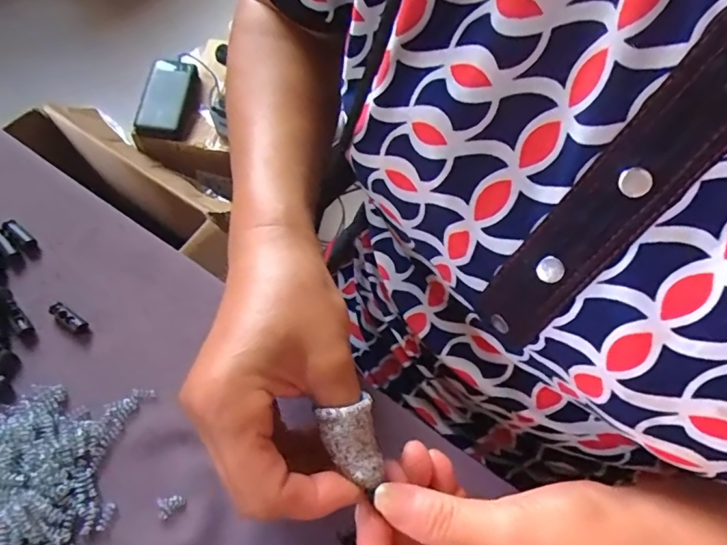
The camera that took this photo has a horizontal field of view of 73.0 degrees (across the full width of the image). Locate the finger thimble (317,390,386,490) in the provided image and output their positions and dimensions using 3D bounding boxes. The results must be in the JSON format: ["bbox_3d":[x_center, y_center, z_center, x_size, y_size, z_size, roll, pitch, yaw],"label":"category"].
[{"bbox_3d":[-0.006,0.074,0.218,0.023,0.018,0.035,-16,97,-13],"label":"finger thimble"}]

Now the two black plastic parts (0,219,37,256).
[{"bbox_3d":[-0.226,-0.022,0.316,0.024,0.006,0.018,41,63,15],"label":"two black plastic parts"}]

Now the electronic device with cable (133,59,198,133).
[{"bbox_3d":[-0.326,-0.291,0.814,0.072,0.021,0.146,14,61,-21],"label":"electronic device with cable"}]

